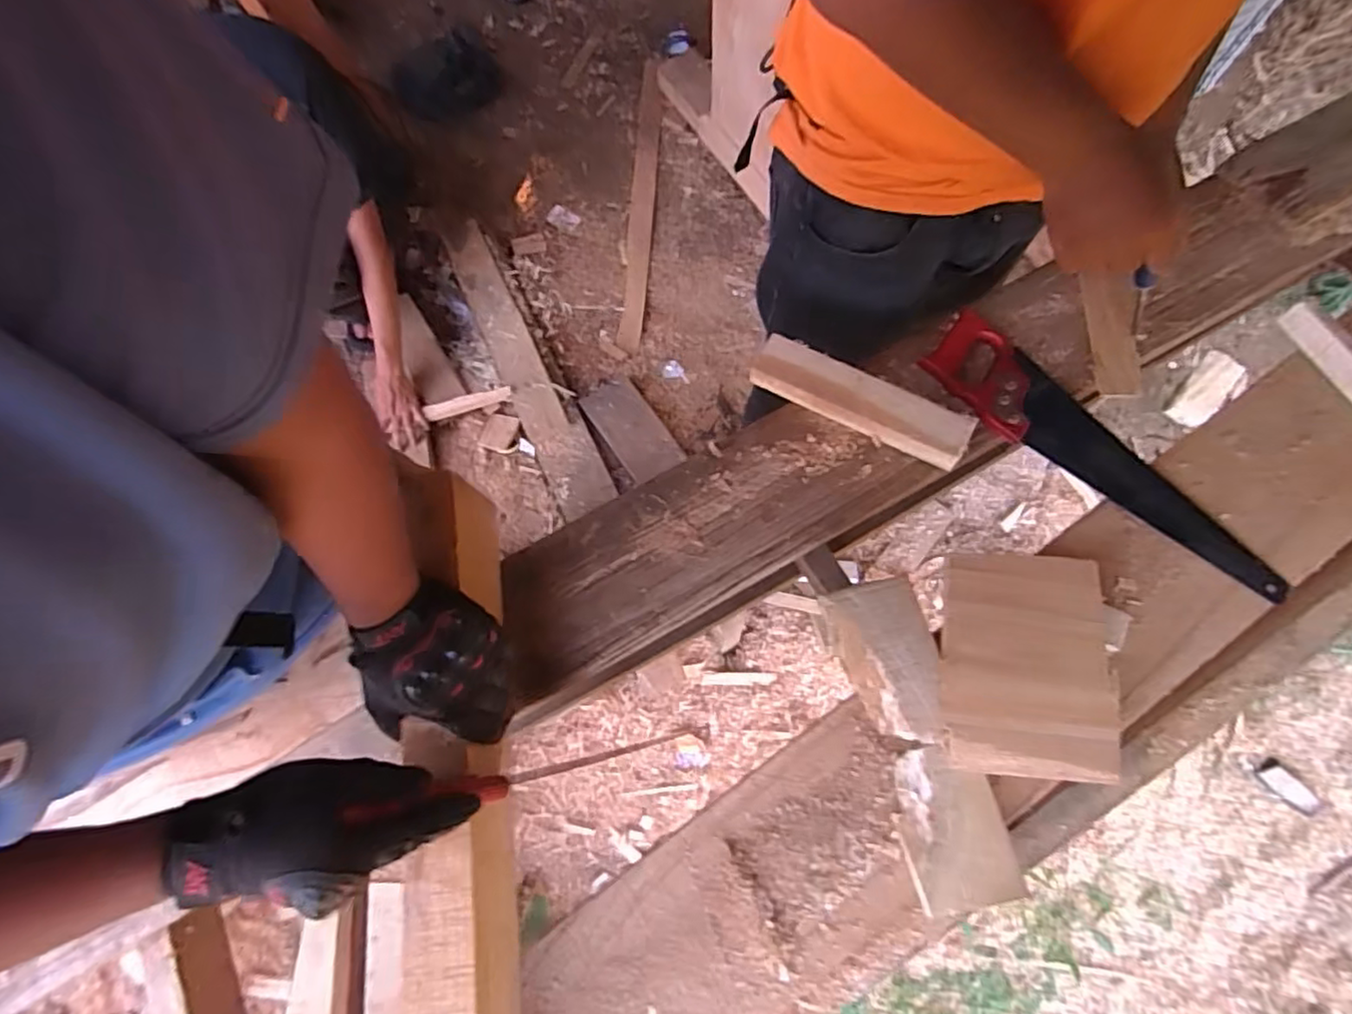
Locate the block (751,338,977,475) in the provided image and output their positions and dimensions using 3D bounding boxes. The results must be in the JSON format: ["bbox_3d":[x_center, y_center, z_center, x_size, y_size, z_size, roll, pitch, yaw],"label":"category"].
[{"bbox_3d":[0.198,-0.118,0.709,0.237,0.035,0.057,26,76,9],"label":"block"}]

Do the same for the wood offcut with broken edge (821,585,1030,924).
[{"bbox_3d":[0.225,0.213,0.604,0.083,0.030,0.285,-15,73,-2],"label":"wood offcut with broken edge"}]

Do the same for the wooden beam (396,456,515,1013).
[{"bbox_3d":[-0.185,0.247,0.576,0.062,0.124,0.562,-7,72,0],"label":"wooden beam"}]

